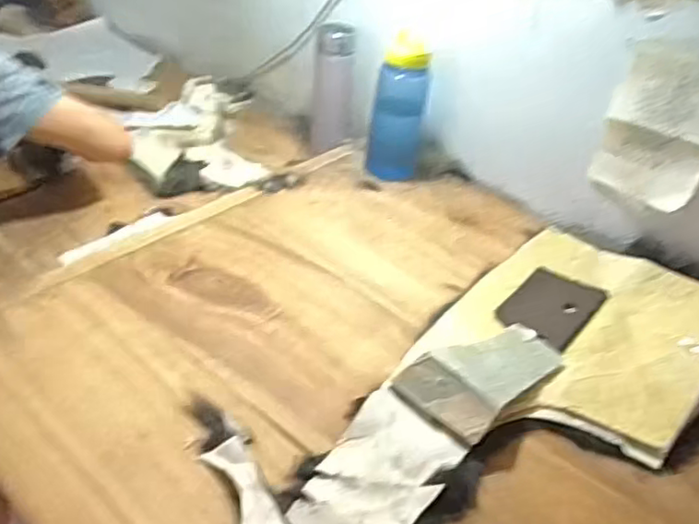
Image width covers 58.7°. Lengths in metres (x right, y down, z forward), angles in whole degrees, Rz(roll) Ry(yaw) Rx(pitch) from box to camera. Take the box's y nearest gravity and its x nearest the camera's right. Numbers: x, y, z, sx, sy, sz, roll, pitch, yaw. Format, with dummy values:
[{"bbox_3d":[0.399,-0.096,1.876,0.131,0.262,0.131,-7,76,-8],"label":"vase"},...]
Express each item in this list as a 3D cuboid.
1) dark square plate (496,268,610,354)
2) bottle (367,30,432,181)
[{"bbox_3d":[0.250,0.053,0.768,0.094,0.007,0.138,30,44,28],"label":"dark square plate"},{"bbox_3d":[0.076,-0.236,0.954,0.076,0.207,0.061,7,37,2],"label":"bottle"}]

